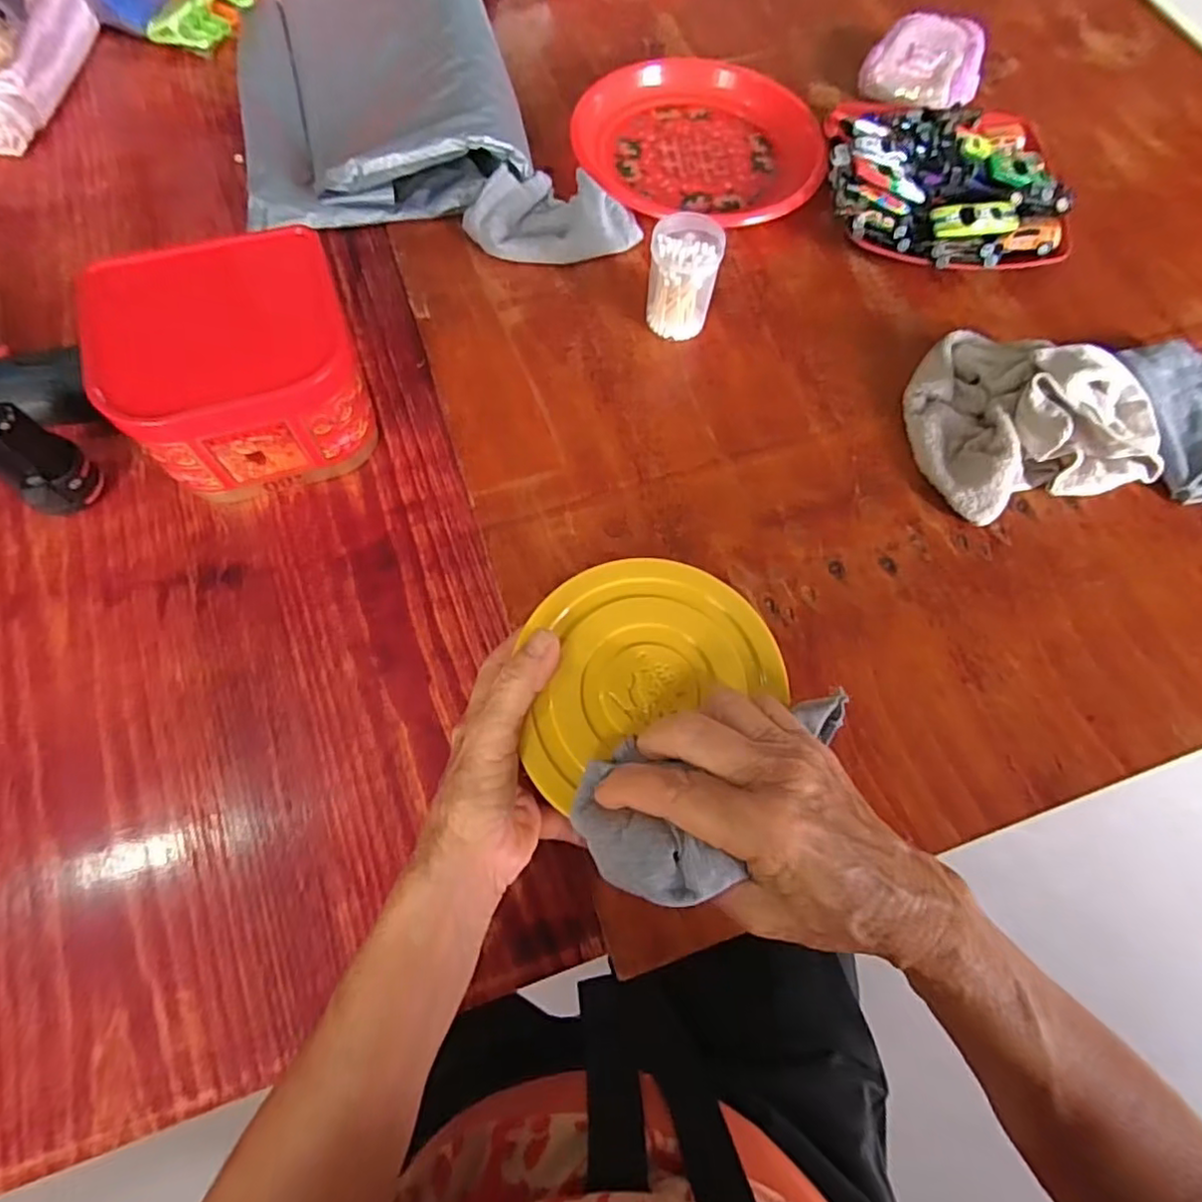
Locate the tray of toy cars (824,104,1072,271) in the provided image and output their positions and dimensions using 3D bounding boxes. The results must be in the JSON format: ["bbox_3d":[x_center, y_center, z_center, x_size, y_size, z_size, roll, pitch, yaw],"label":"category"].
[{"bbox_3d":[0.302,-0.372,0.575,0.199,0.049,0.199,4,68,-1],"label":"tray of toy cars"}]

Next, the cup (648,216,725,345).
[{"bbox_3d":[0.063,-0.250,0.505,0.051,0.073,0.048,1,68,-2],"label":"cup"}]

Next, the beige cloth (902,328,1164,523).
[{"bbox_3d":[0.325,-0.144,0.483,0.179,0.056,0.146,-11,69,-7],"label":"beige cloth"}]

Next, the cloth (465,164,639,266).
[{"bbox_3d":[-0.041,-0.330,0.556,0.148,0.033,0.081,2,68,-2],"label":"cloth"}]

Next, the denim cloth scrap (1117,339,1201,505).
[{"bbox_3d":[0.463,-0.139,0.504,0.089,0.025,0.138,-6,68,-5],"label":"denim cloth scrap"}]

